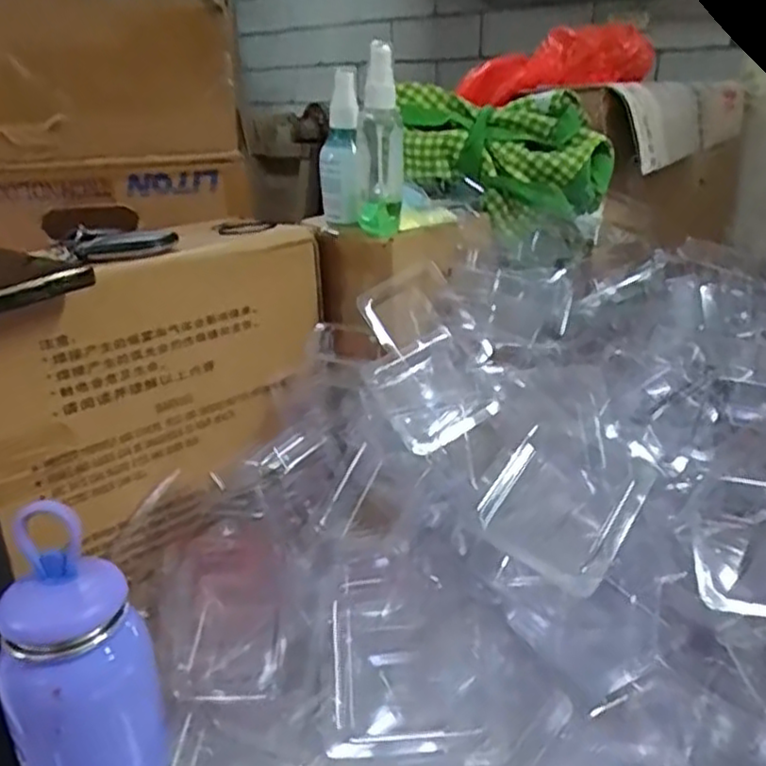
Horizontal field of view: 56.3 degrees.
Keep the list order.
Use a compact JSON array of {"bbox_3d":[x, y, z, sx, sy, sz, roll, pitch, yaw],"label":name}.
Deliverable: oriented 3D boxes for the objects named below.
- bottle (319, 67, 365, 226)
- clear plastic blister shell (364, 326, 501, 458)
[{"bbox_3d":[-0.034,-0.184,0.568,0.032,0.116,0.031,-3,23,-6],"label":"bottle"},{"bbox_3d":[0.036,0.005,0.506,0.075,0.074,0.009,-31,-10,-18],"label":"clear plastic blister shell"}]

